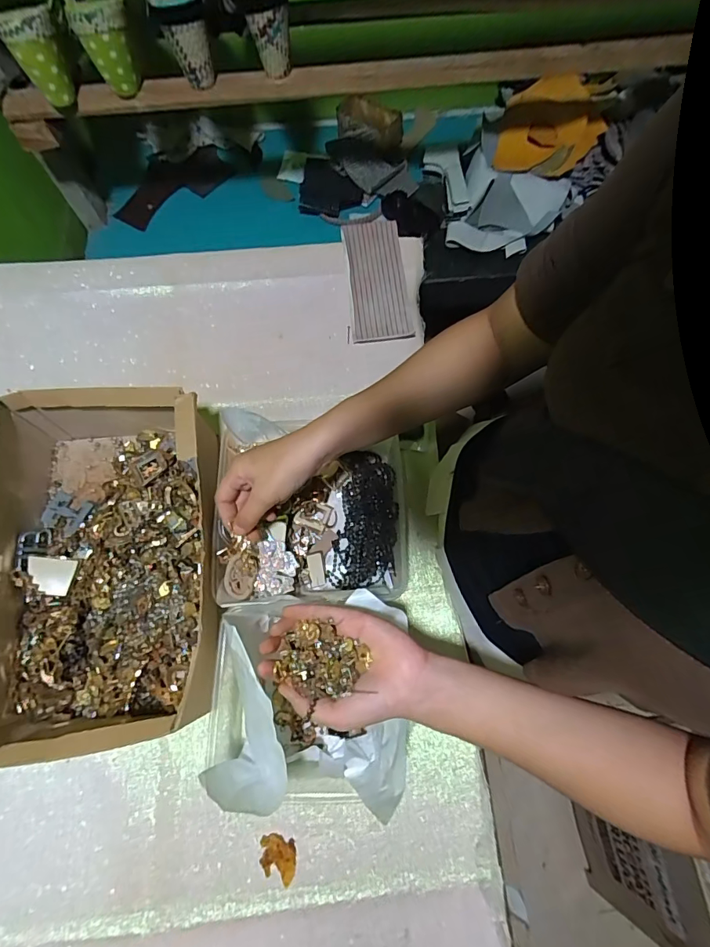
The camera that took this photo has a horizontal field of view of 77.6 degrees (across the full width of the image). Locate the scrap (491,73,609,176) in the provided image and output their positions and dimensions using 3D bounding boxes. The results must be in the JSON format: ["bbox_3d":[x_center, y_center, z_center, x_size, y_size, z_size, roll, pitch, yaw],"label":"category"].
[{"bbox_3d":[0.334,-0.592,0.753,0.164,0.064,0.146,10,71,5],"label":"scrap"}]

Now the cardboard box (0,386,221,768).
[{"bbox_3d":[-0.319,0.073,0.401,0.356,0.219,0.333,-6,71,-1],"label":"cardboard box"}]

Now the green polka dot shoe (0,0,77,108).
[{"bbox_3d":[-0.392,-0.522,0.519,0.088,0.144,0.062,-7,42,-3],"label":"green polka dot shoe"}]

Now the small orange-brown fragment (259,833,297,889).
[{"bbox_3d":[-0.075,0.369,0.423,0.036,0.004,0.035,9,71,4],"label":"small orange-brown fragment"}]

